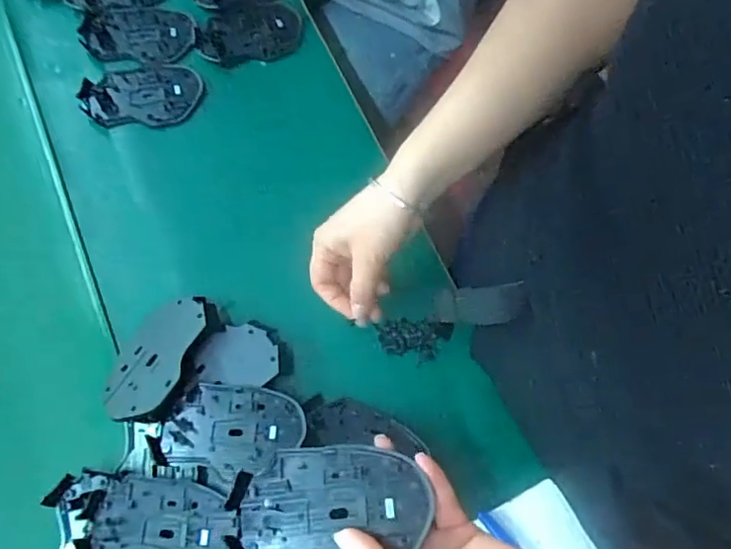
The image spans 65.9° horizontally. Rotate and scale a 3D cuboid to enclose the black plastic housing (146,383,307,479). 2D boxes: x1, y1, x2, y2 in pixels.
[{"bbox_3d":[-0.105,0.121,0.446,0.110,0.016,0.066,9,70,2],"label":"black plastic housing"}]

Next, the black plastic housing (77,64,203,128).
[{"bbox_3d":[-0.228,-0.184,0.576,0.114,0.012,0.072,-12,71,-6],"label":"black plastic housing"}]

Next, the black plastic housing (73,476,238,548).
[{"bbox_3d":[-0.157,0.192,0.421,0.116,0.007,0.072,6,73,9],"label":"black plastic housing"}]

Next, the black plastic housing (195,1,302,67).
[{"bbox_3d":[-0.126,-0.262,0.614,0.111,0.012,0.068,-13,71,-6],"label":"black plastic housing"}]

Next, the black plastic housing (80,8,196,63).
[{"bbox_3d":[-0.243,-0.258,0.604,0.114,0.010,0.073,0,70,-1],"label":"black plastic housing"}]

